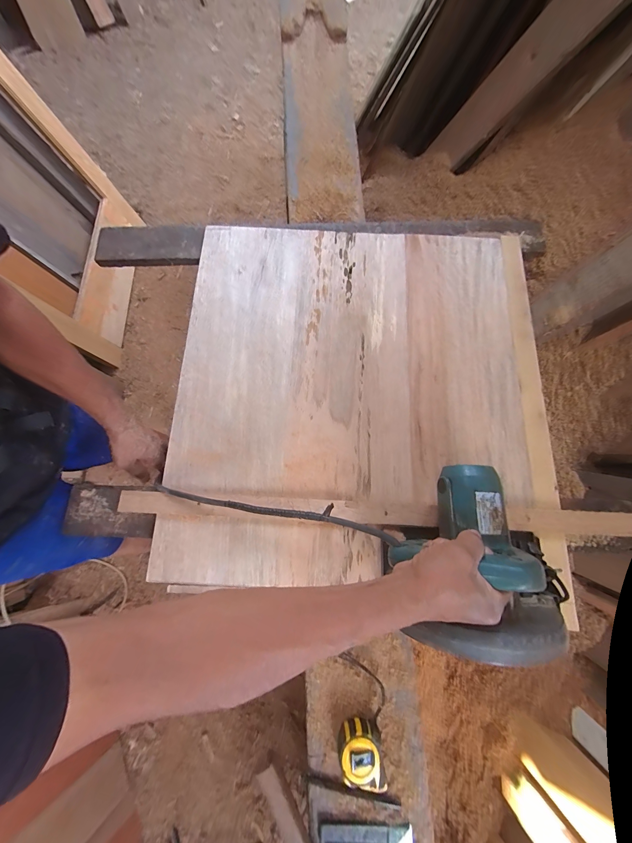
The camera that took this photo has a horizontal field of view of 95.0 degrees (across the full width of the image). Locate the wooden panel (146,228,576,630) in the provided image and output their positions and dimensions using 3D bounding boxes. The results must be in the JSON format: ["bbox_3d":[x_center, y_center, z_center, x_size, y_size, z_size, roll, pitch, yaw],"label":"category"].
[{"bbox_3d":[0.077,-0.062,0.521,0.643,0.022,0.648,2,77,0],"label":"wooden panel"}]

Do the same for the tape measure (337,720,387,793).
[{"bbox_3d":[0.067,0.489,0.425,0.062,0.033,0.073,-10,75,0],"label":"tape measure"}]

